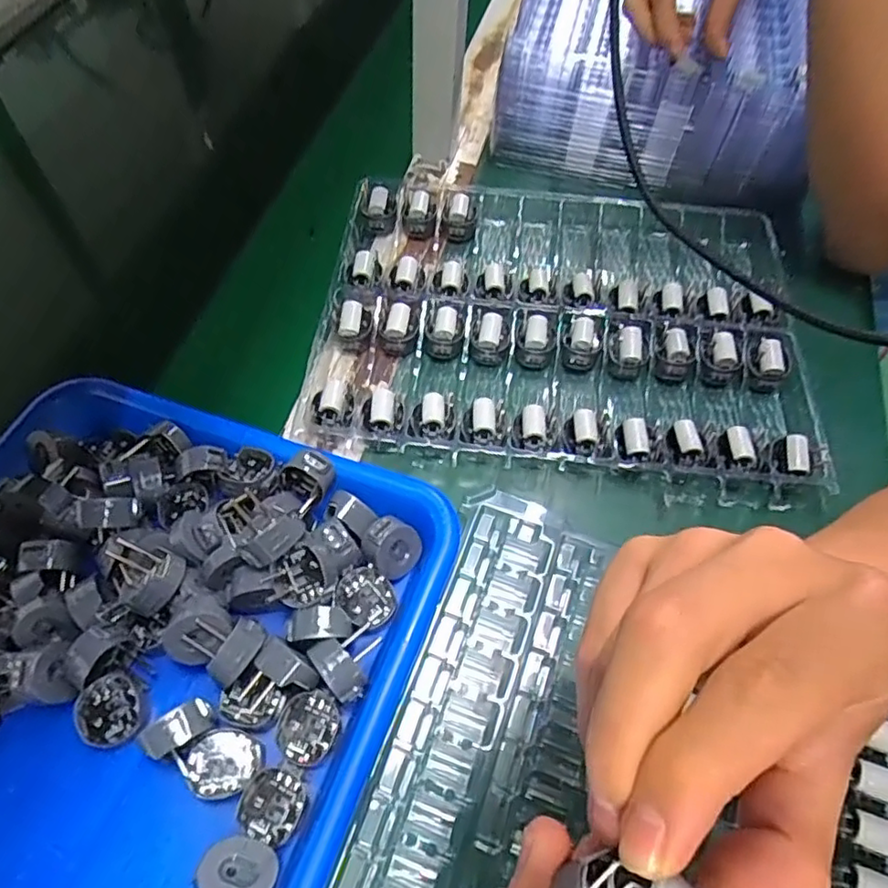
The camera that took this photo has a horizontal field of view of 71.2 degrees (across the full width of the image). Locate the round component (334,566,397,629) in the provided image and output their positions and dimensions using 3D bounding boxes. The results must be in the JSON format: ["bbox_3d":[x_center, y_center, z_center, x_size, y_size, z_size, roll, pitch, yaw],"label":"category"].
[{"bbox_3d":[-0.037,0.070,0.284,0.028,0.010,0.025,32,63,17],"label":"round component"}]

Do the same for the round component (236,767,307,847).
[{"bbox_3d":[-0.068,0.141,0.243,0.024,0.004,0.024,0,59,-1],"label":"round component"}]

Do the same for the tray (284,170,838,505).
[{"bbox_3d":[0.075,-0.088,0.396,0.285,0.033,0.239,5,59,2],"label":"tray"}]

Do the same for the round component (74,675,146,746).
[{"bbox_3d":[-0.141,0.113,0.264,0.025,0.010,0.029,-25,62,-15],"label":"round component"}]

